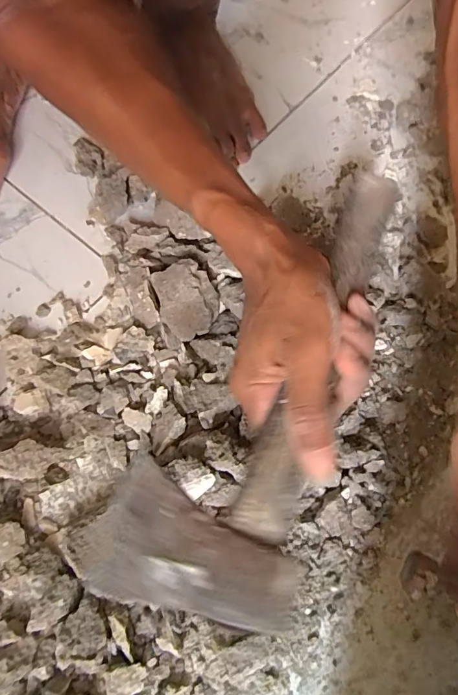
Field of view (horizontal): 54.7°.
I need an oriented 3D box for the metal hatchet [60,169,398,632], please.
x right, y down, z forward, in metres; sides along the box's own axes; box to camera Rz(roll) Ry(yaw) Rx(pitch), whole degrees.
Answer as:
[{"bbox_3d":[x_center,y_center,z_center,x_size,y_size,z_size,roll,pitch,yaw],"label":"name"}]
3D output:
[{"bbox_3d":[0.034,0.009,0.262,0.107,0.023,0.299,28,69,7],"label":"metal hatchet"}]

